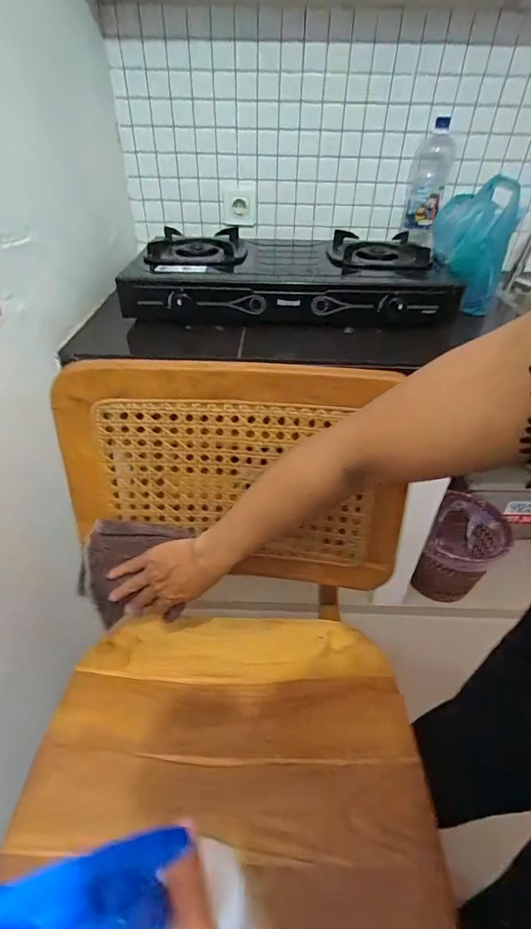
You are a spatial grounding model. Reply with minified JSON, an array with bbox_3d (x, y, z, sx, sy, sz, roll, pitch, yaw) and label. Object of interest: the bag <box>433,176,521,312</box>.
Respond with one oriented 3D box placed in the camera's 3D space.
[{"bbox_3d":[0.406,-0.431,0.837,0.161,0.221,0.105,18,43,19],"label":"bag"}]

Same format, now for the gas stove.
[{"bbox_3d":[0.049,-0.411,0.897,0.639,0.103,0.334,2,40,1],"label":"gas stove"}]

